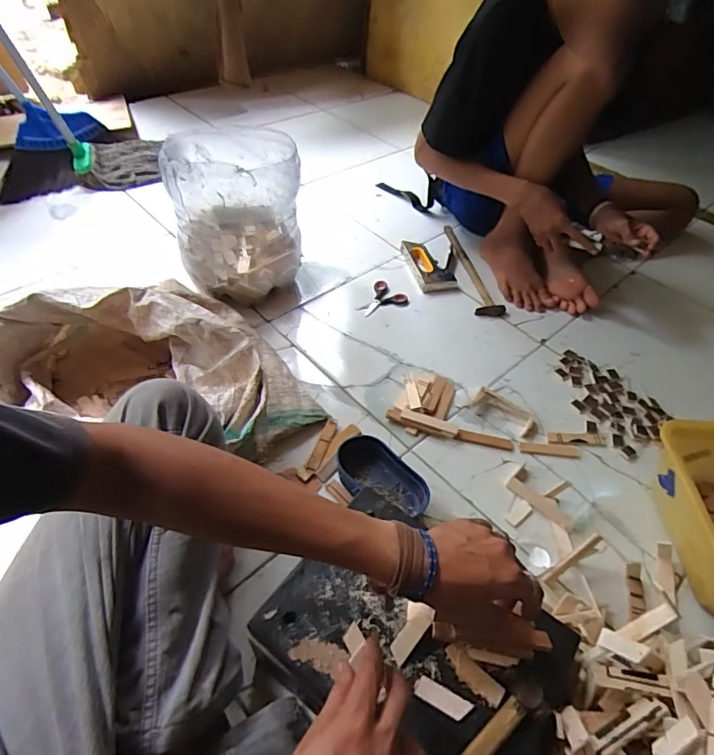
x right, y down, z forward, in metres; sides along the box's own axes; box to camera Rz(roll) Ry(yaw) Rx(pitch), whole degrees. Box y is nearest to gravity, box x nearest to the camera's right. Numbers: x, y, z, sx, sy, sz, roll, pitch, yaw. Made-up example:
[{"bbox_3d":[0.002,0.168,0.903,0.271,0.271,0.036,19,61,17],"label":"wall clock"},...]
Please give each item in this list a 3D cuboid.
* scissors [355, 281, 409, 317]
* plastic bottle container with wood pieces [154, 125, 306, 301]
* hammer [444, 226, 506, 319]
[{"bbox_3d":[0.054,-0.163,1.043,0.088,0.009,0.107,33,54,22],"label":"scissors"},{"bbox_3d":[-0.233,-0.316,0.940,0.233,0.255,0.198,-12,51,-15],"label":"plastic bottle container with wood pieces"},{"bbox_3d":[0.273,-0.260,1.129,0.064,0.026,0.322,-4,49,-8],"label":"hammer"}]

